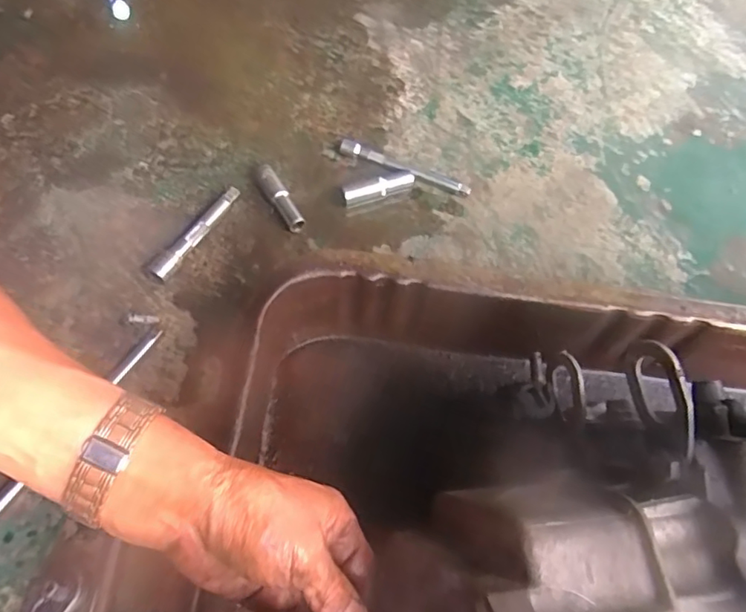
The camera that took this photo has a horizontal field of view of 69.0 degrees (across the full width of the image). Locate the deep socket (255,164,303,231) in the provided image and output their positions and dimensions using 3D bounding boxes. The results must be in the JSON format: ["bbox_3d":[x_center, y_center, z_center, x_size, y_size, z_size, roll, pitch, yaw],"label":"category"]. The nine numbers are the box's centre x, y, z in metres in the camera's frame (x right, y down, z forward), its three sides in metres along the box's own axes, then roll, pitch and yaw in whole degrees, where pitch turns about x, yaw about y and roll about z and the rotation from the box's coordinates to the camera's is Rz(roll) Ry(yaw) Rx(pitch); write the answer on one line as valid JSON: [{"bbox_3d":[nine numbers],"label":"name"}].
[{"bbox_3d":[-0.098,-0.112,0.570,0.017,0.024,0.082,-29,67,-17],"label":"deep socket"}]

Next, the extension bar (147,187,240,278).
[{"bbox_3d":[-0.176,-0.075,0.545,0.021,0.022,0.124,27,63,11],"label":"extension bar"}]

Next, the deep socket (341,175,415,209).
[{"bbox_3d":[0.005,-0.125,0.584,0.081,0.017,0.015,-18,64,-13],"label":"deep socket"}]

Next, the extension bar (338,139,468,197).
[{"bbox_3d":[0.035,-0.155,0.604,0.153,0.013,0.018,20,62,7],"label":"extension bar"}]

